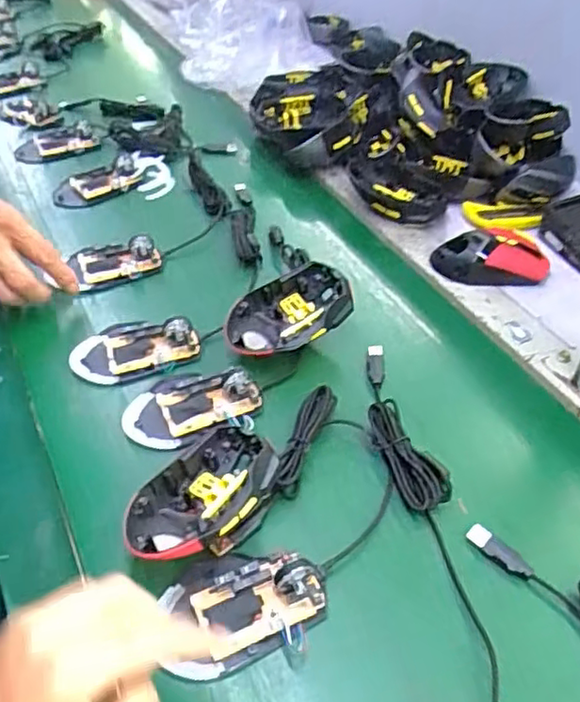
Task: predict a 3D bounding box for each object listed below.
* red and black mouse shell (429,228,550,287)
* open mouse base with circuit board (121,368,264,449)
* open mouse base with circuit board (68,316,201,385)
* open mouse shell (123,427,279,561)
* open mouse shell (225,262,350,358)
[{"bbox_3d":[0.209,-0.098,0.660,0.117,0.040,0.053,3,44,4],"label":"red and black mouse shell"},{"bbox_3d":[-0.081,0.040,0.525,0.109,0.027,0.068,-9,45,-9],"label":"open mouse base with circuit board"},{"bbox_3d":[-0.140,-0.006,0.576,0.110,0.026,0.064,-12,45,-12],"label":"open mouse base with circuit board"},{"bbox_3d":[-0.063,0.102,0.451,0.114,0.040,0.071,-34,53,-30],"label":"open mouse shell"},{"bbox_3d":[-0.002,-0.031,0.581,0.110,0.053,0.068,-13,46,-13],"label":"open mouse shell"}]

